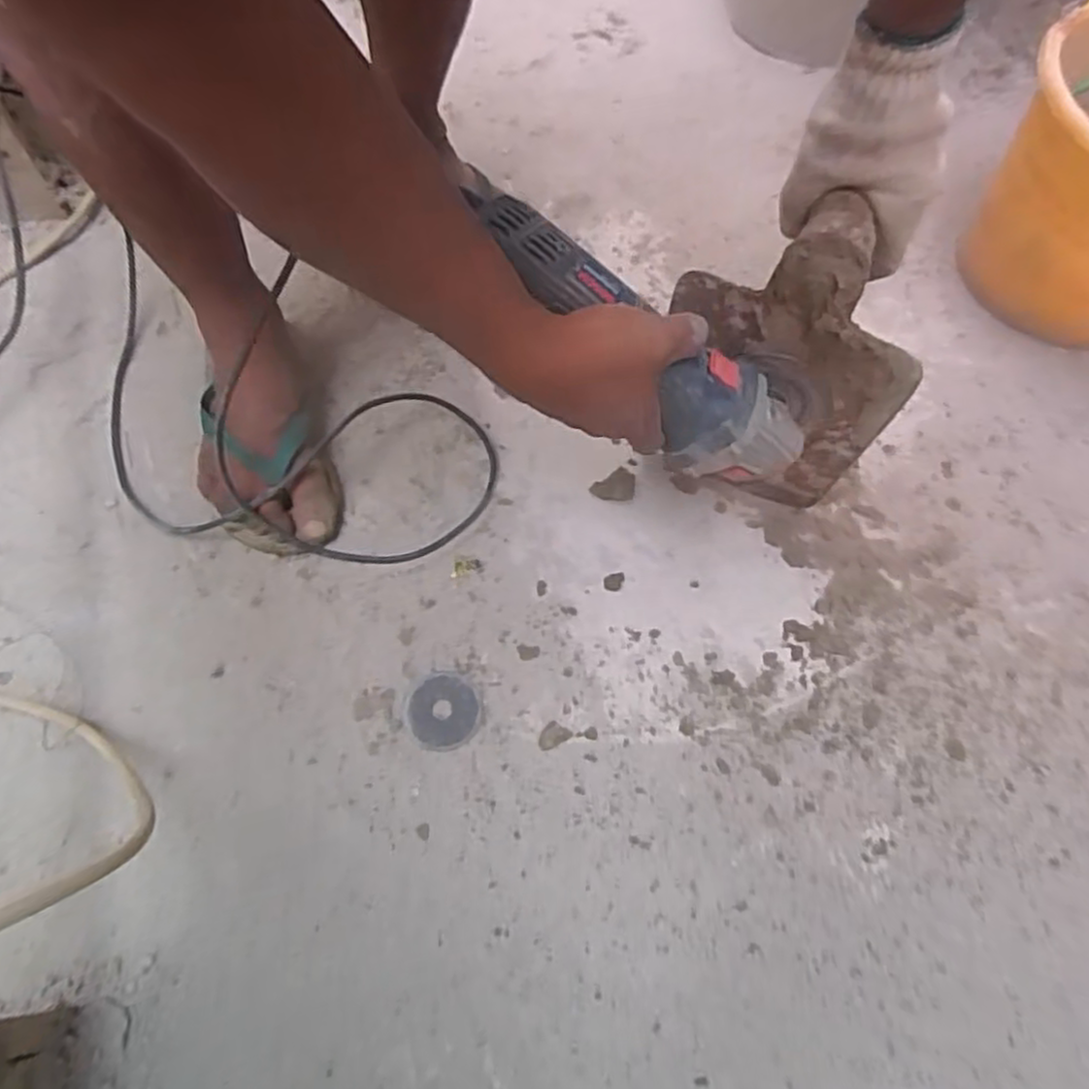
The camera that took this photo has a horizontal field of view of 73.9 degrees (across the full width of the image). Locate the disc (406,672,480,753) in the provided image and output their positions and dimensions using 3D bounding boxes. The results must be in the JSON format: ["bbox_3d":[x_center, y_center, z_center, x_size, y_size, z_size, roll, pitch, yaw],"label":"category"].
[{"bbox_3d":[-0.081,0.132,0.575,0.056,0.004,0.060,1,62,-1],"label":"disc"}]

